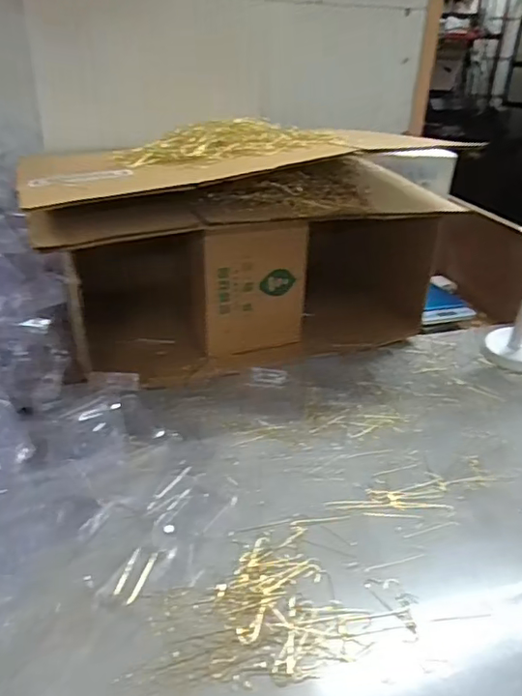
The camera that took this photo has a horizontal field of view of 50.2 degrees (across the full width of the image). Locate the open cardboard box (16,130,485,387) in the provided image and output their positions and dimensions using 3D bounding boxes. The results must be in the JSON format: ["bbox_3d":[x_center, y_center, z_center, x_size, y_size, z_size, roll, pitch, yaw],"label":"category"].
[{"bbox_3d":[-0.013,-0.116,0.734,0.510,0.263,0.205,-8,31,-20],"label":"open cardboard box"}]

